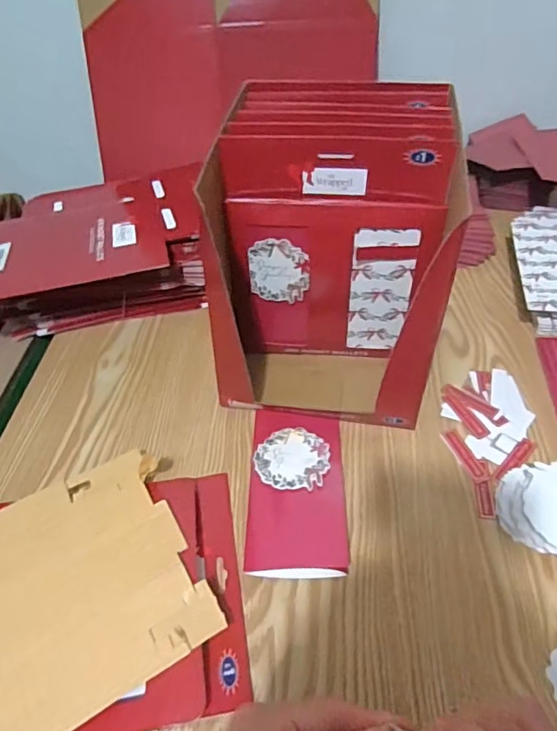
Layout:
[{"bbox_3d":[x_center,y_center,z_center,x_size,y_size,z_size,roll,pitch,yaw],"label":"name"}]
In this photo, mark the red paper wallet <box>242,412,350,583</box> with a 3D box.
[{"bbox_3d":[0.017,0.107,0.475,0.083,0.012,0.161,-1,48,4],"label":"red paper wallet"}]

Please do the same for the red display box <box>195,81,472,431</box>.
[{"bbox_3d":[0.050,-0.103,0.518,0.194,0.231,0.239,4,49,8],"label":"red display box"}]

